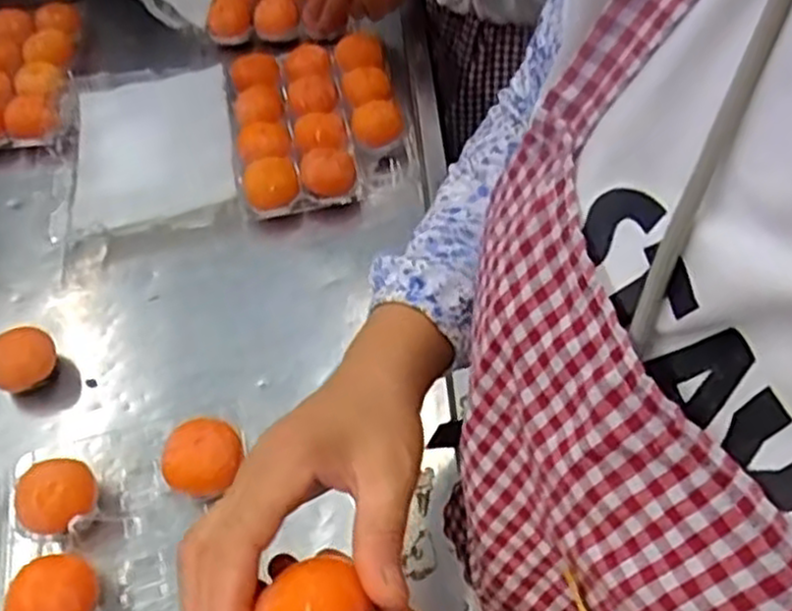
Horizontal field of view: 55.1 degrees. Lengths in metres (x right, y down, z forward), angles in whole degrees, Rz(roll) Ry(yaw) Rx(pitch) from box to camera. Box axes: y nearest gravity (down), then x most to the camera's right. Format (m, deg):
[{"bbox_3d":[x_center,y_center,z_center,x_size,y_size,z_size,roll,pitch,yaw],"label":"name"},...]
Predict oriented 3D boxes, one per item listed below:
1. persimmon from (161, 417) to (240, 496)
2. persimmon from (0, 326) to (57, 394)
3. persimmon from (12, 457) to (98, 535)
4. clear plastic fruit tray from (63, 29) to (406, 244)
[{"bbox_3d":[-0.141,0.112,0.551,0.049,0.053,0.054,35,65,25],"label":"persimmon"},{"bbox_3d":[-0.301,0.046,0.619,0.053,0.042,0.046,-24,57,-12],"label":"persimmon"},{"bbox_3d":[-0.242,0.138,0.545,0.052,0.043,0.045,-38,61,-20],"label":"persimmon"},{"bbox_3d":[-0.157,-0.164,0.746,0.329,0.058,0.211,-9,55,-2],"label":"clear plastic fruit tray"}]

